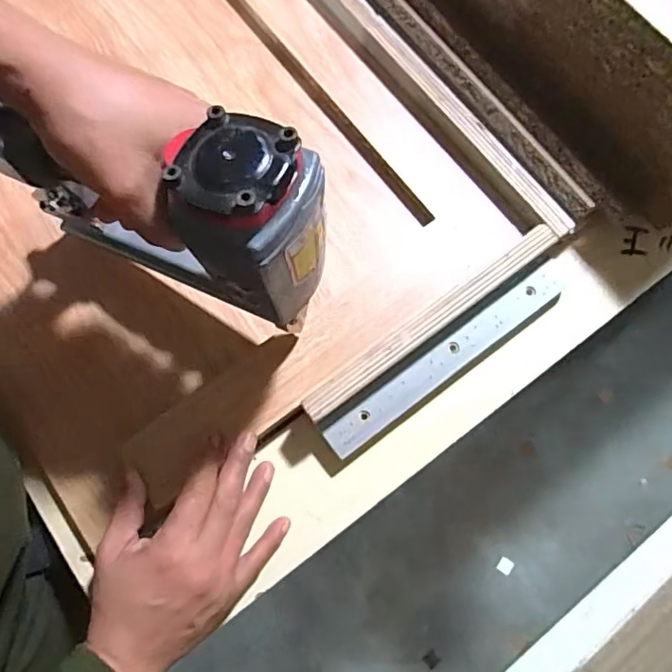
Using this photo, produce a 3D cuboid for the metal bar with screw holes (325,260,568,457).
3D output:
[{"bbox_3d":[0.082,0.013,0.397,0.214,0.007,0.032,-36,78,-8],"label":"metal bar with screw holes"}]

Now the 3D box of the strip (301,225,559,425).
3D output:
[{"bbox_3d":[0.068,-0.010,0.387,0.215,0.024,0.020,-36,78,-8],"label":"strip"}]

